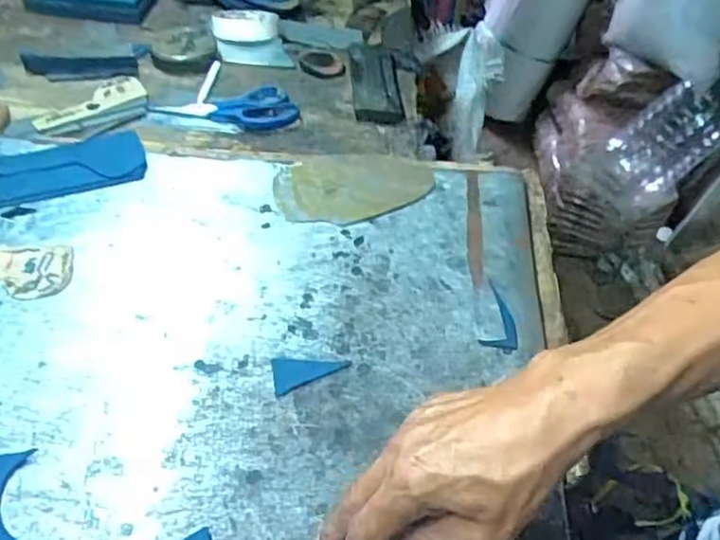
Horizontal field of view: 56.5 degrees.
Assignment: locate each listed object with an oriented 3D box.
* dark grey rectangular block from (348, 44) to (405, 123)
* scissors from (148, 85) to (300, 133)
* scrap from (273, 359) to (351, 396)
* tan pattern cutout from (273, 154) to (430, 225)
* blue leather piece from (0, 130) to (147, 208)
[{"bbox_3d":[0.018,-0.232,0.814,0.057,0.019,0.191,1,45,-5],"label":"dark grey rectangular block"},{"bbox_3d":[-0.146,-0.171,0.736,0.148,0.014,0.070,-11,50,-17],"label":"scissors"},{"bbox_3d":[-0.036,0.076,0.482,0.053,0.004,0.027,1,53,-4],"label":"scrap"},{"bbox_3d":[-0.007,-0.079,0.619,0.140,0.006,0.088,-17,55,-14],"label":"tan pattern cutout"},{"bbox_3d":[-0.271,-0.096,0.624,0.135,0.007,0.079,-13,52,-11],"label":"blue leather piece"}]

